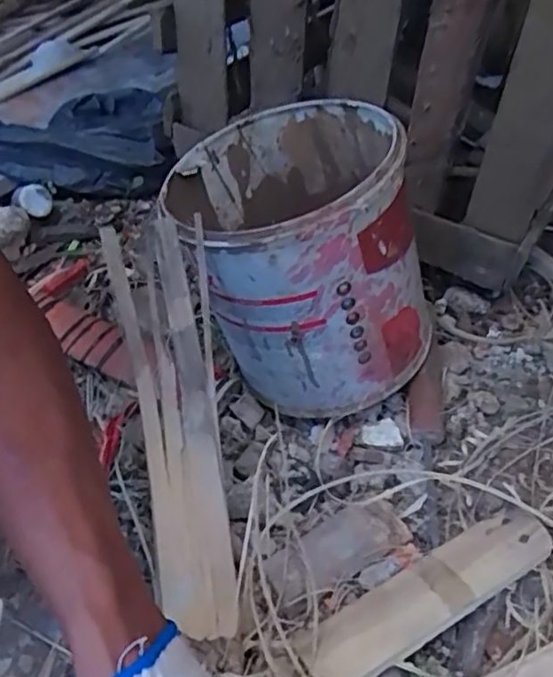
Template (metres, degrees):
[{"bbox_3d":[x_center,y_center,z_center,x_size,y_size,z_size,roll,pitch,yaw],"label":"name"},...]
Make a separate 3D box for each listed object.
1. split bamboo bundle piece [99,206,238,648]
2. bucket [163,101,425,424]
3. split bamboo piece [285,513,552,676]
[{"bbox_3d":[-0.067,0.053,0.430,0.064,0.030,0.267,-8,81,-2],"label":"split bamboo bundle piece"},{"bbox_3d":[0.019,-0.058,0.535,0.175,0.217,0.174,-4,42,3],"label":"bucket"},{"bbox_3d":[0.097,0.168,0.414,0.184,0.023,0.045,-25,44,-19],"label":"split bamboo piece"}]

